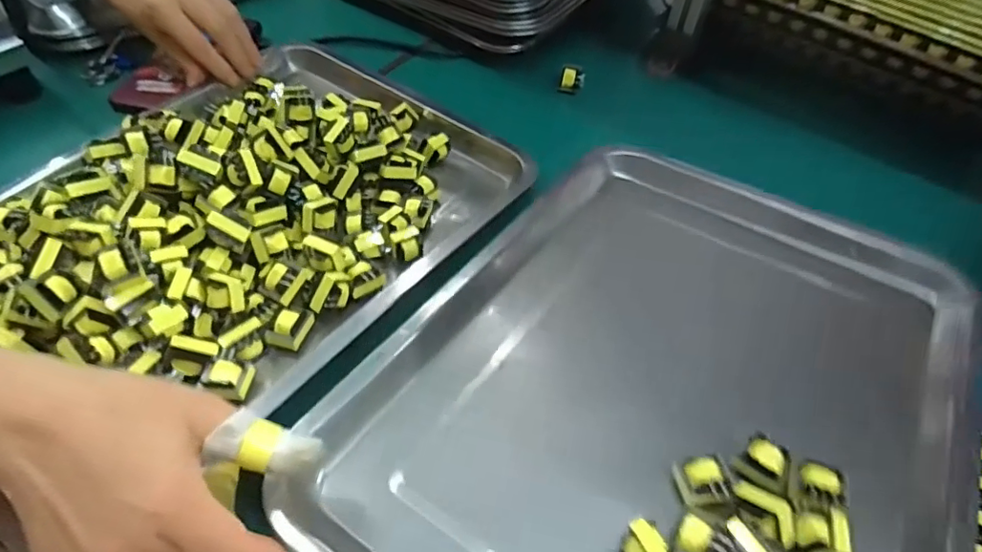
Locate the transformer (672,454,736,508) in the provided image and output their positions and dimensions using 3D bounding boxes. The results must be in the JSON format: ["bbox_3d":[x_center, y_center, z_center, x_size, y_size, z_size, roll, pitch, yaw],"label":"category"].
[{"bbox_3d":[0.105,0.101,0.267,0.024,0.014,0.024,-5,51,-5],"label":"transformer"}]

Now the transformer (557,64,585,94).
[{"bbox_3d":[0.079,-0.192,0.531,0.022,0.023,0.019,11,51,8],"label":"transformer"}]

